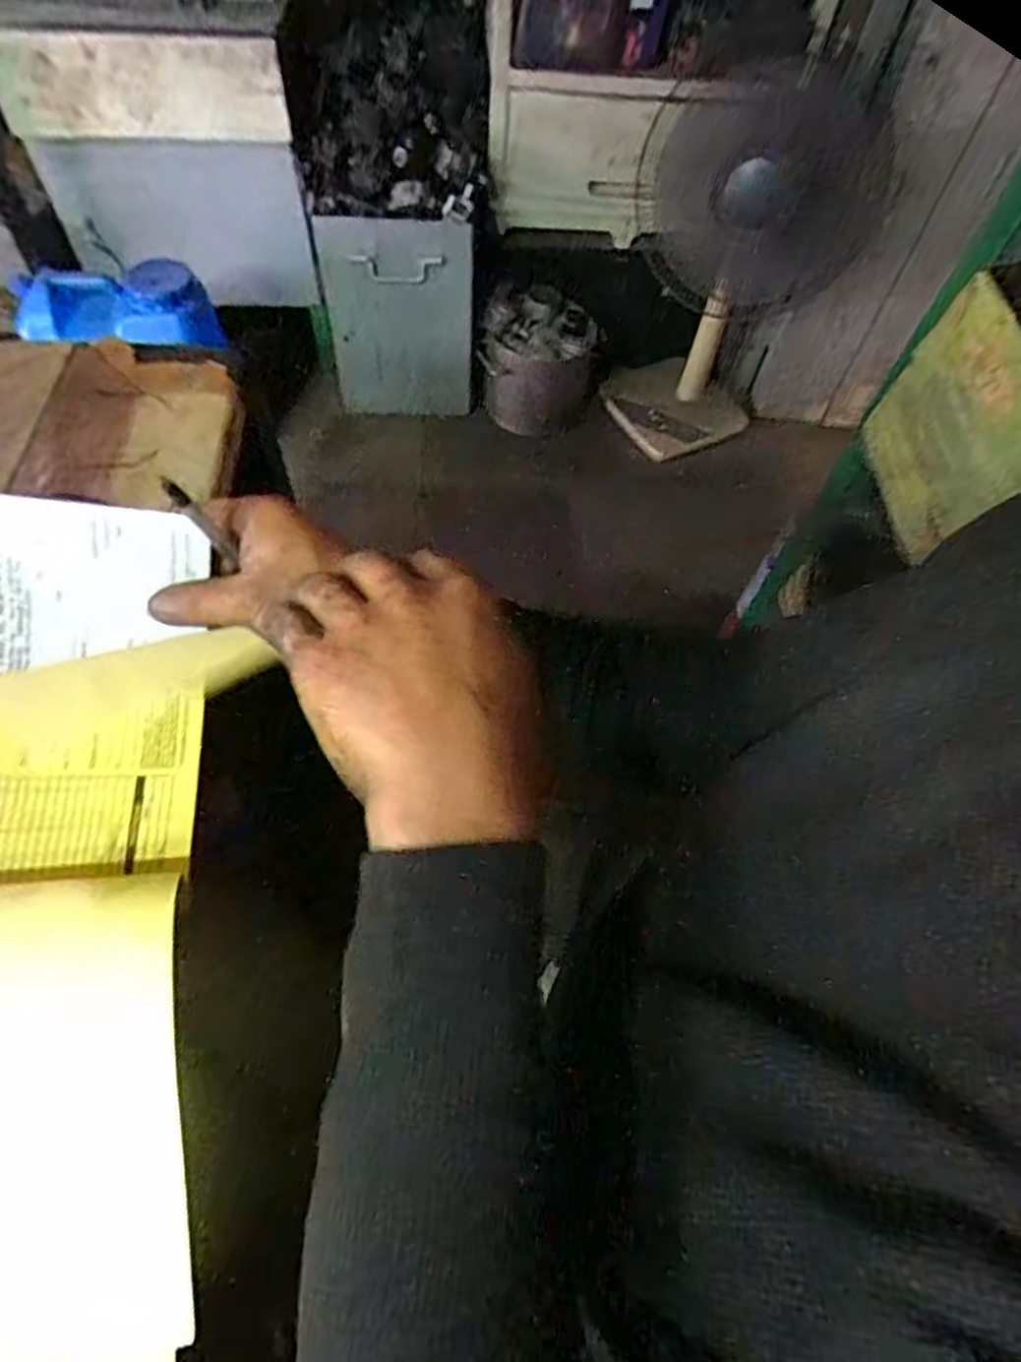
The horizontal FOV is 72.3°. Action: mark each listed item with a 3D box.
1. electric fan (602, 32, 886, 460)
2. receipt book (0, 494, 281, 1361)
[{"bbox_3d":[0.454,-0.834,1.438,0.430,0.708,0.275,22,60,7],"label":"electric fan"},{"bbox_3d":[-0.194,0.093,0.304,0.121,0.054,0.376,-6,67,-5],"label":"receipt book"}]

